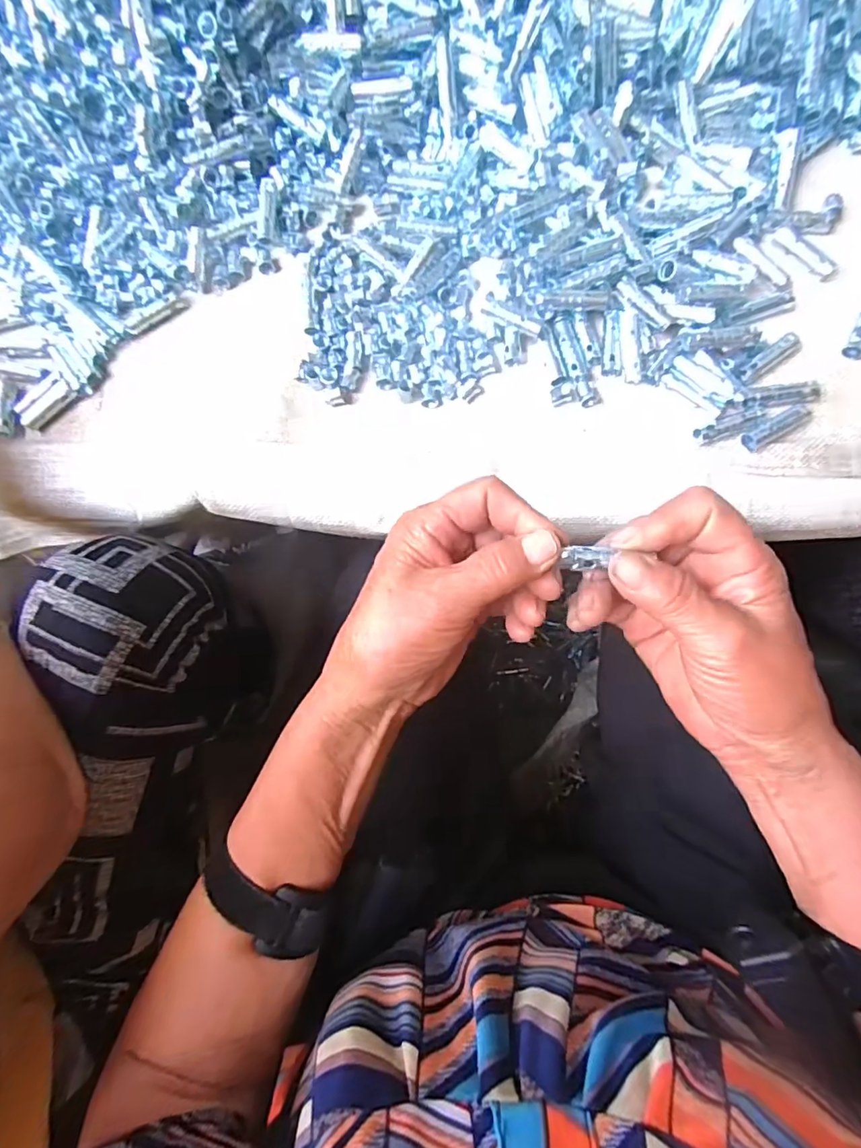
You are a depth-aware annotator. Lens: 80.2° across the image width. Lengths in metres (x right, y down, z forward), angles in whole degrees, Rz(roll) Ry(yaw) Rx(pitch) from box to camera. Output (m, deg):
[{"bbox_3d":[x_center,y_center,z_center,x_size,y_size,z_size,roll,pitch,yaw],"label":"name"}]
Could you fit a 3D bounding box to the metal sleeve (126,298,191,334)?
[{"bbox_3d":[-0.191,-0.181,0.357,0.046,0.004,0.011,-30,103,-6],"label":"metal sleeve"}]

